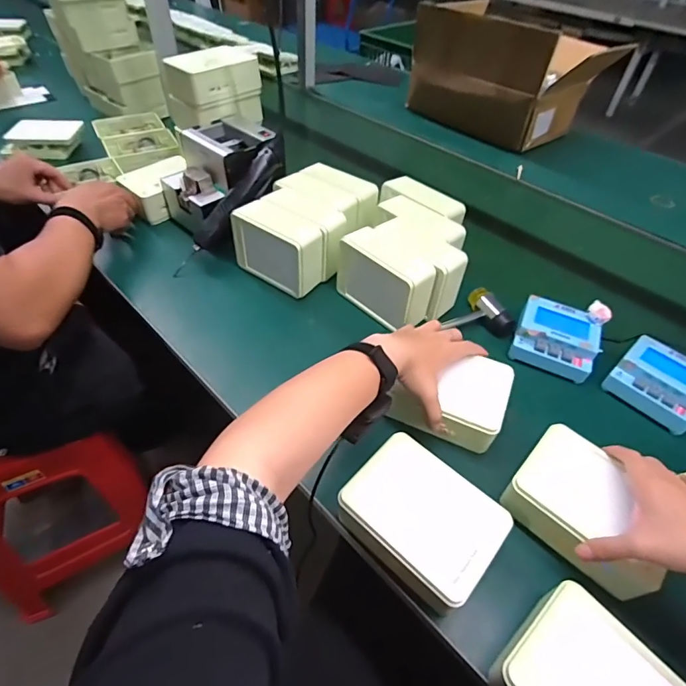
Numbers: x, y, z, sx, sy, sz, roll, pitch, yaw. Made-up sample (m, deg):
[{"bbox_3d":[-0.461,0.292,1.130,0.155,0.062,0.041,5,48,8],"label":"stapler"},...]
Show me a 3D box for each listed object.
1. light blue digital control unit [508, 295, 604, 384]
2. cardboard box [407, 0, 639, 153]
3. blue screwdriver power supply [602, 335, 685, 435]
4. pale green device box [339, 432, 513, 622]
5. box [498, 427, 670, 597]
[{"bbox_3d":[0.295,-0.005,0.593,0.102,0.051,0.099,22,50,16],"label":"light blue digital control unit"},{"bbox_3d":[0.433,-0.694,1.118,0.305,0.253,0.439,-30,56,-27],"label":"cardboard box"},{"bbox_3d":[0.411,0.054,0.552,0.102,0.048,0.104,-33,57,-29],"label":"blue screwdriver power supply"},{"bbox_3d":[0.072,0.177,0.417,0.138,0.055,0.112,36,55,26],"label":"pale green device box"},{"bbox_3d":[0.248,0.165,0.429,0.136,0.052,0.100,36,55,26],"label":"box"}]

